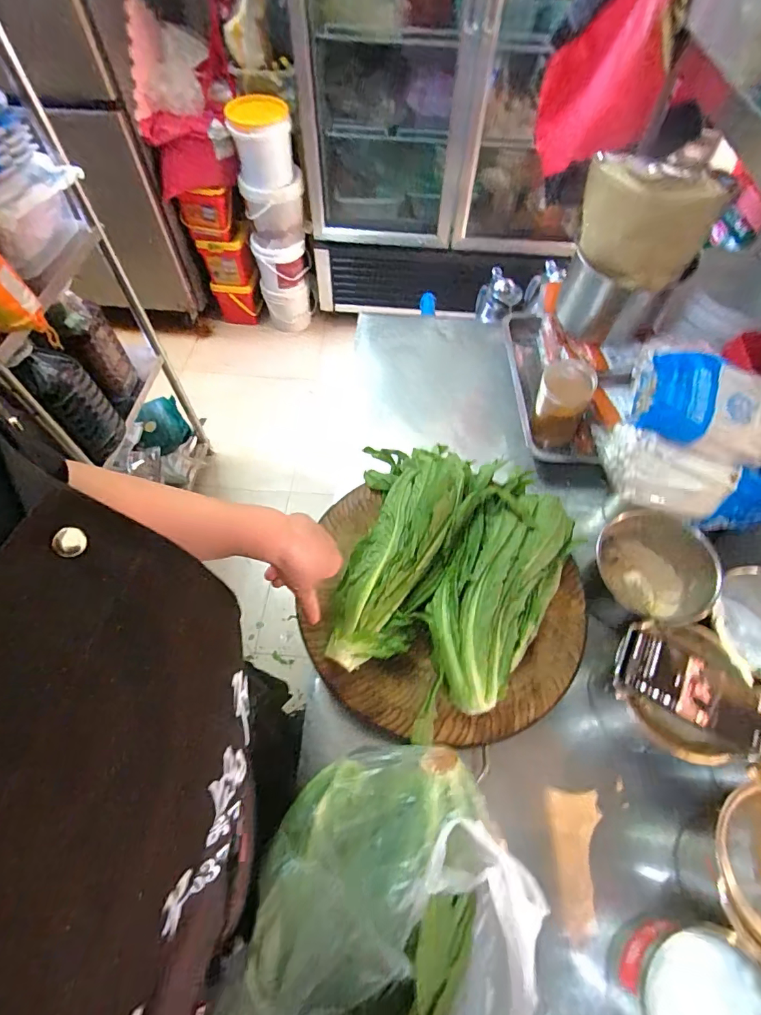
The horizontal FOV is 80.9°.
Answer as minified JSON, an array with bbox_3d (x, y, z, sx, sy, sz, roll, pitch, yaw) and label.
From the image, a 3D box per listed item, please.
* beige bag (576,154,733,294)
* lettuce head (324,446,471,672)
[{"bbox_3d":[0.369,-0.410,0.646,0.057,0.134,0.180,-28,63,-16],"label":"beige bag"},{"bbox_3d":[0.028,0.044,0.607,0.147,0.069,0.343,11,60,6],"label":"lettuce head"}]

